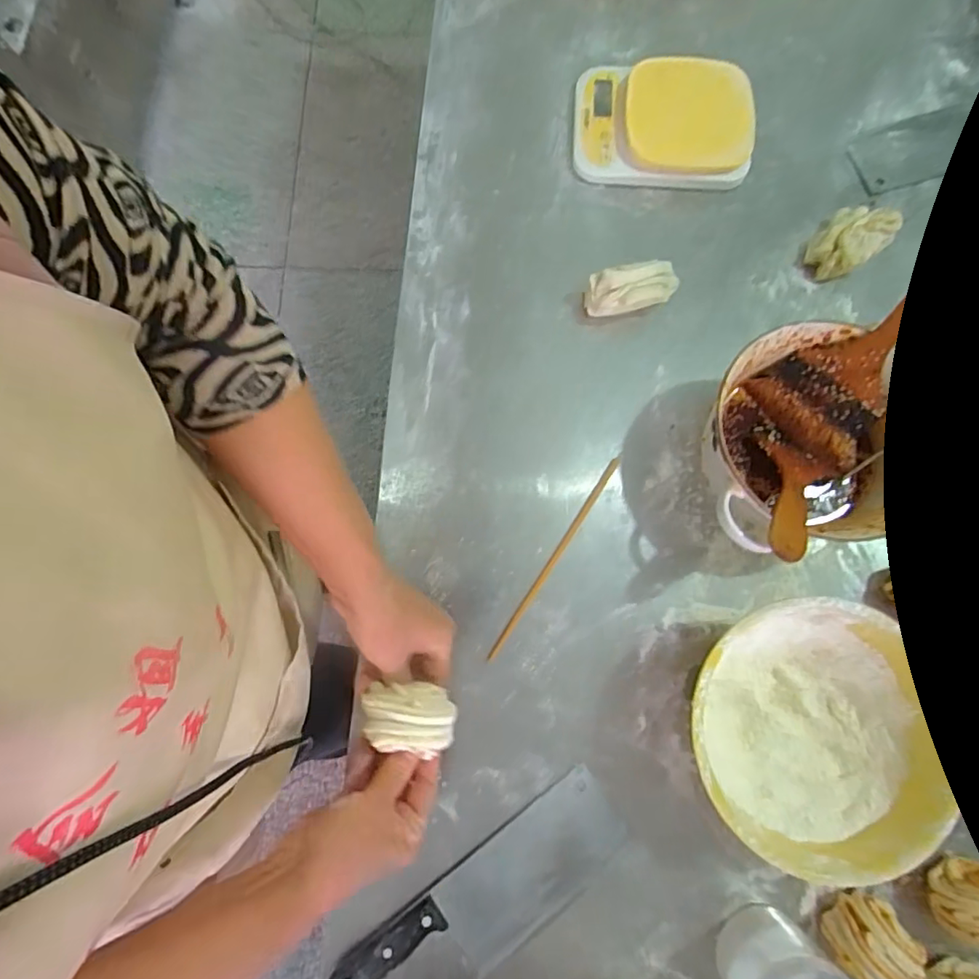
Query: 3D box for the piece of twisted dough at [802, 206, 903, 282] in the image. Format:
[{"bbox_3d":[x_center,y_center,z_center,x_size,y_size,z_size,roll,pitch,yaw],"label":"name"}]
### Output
[{"bbox_3d":[0.390,-0.272,0.600,0.090,0.038,0.064,-39,80,-7],"label":"piece of twisted dough"}]

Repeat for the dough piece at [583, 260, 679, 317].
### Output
[{"bbox_3d":[0.151,-0.210,0.584,0.096,0.041,0.045,-13,78,-2],"label":"dough piece"}]

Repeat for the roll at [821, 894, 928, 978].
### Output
[{"bbox_3d":[0.318,0.378,0.459,0.059,0.053,0.057,0,78,1],"label":"roll"}]

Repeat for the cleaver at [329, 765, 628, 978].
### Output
[{"bbox_3d":[-0.001,0.365,0.480,0.270,0.024,0.087,-35,80,-6],"label":"cleaver"}]

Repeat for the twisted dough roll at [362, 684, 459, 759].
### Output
[{"bbox_3d":[-0.061,0.177,0.423,0.066,0.031,0.050,2,78,1],"label":"twisted dough roll"}]

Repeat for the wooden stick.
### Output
[{"bbox_3d":[0.066,0.066,0.550,0.008,0.004,0.236,33,81,7],"label":"wooden stick"}]

